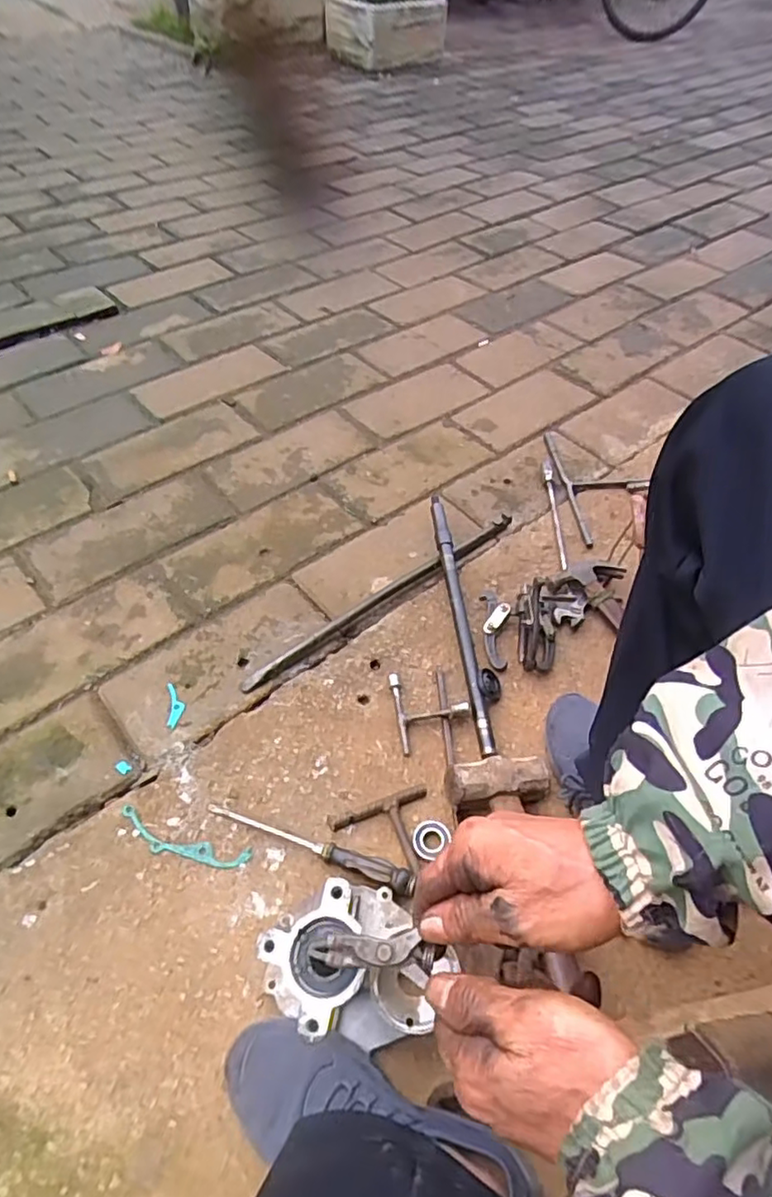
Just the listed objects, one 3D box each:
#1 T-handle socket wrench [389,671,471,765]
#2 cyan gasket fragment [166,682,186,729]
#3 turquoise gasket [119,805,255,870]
[{"bbox_3d":[0.056,0.139,0.738,0.086,0.016,0.120,-6,50,-7],"label":"T-handle socket wrench"},{"bbox_3d":[-0.255,0.128,0.740,0.021,0.010,0.059,-7,50,-7],"label":"cyan gasket fragment"},{"bbox_3d":[-0.214,0.256,0.639,0.146,0.010,0.033,14,51,10],"label":"turquoise gasket"}]

